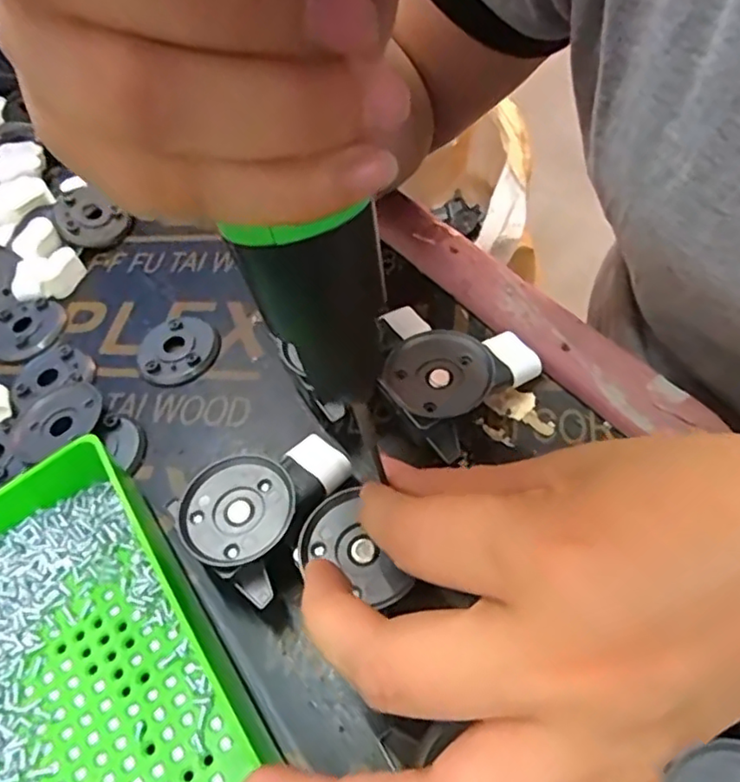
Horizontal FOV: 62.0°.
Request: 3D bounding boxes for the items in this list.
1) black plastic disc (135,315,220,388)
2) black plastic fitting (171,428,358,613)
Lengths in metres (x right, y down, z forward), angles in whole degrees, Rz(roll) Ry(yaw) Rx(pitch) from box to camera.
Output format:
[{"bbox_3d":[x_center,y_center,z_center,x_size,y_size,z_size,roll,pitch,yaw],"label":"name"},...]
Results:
[{"bbox_3d":[-0.096,-0.020,0.306,0.042,0.008,0.039,-5,54,7],"label":"black plastic disc"},{"bbox_3d":[-0.039,0.043,0.238,0.046,0.031,0.065,25,63,25],"label":"black plastic fitting"}]

